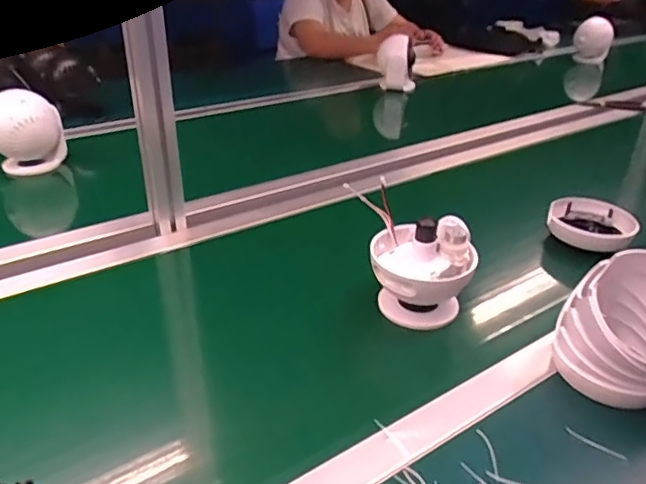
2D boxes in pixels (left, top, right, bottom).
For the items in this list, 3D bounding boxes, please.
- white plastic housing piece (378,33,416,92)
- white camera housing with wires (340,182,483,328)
[{"bbox_3d":[0.191,-0.462,1.468,0.096,0.126,0.081,4,30,5],"label":"white plastic housing piece"},{"bbox_3d":[0.106,0.024,0.653,0.127,0.122,0.121,2,29,2],"label":"white camera housing with wires"}]

